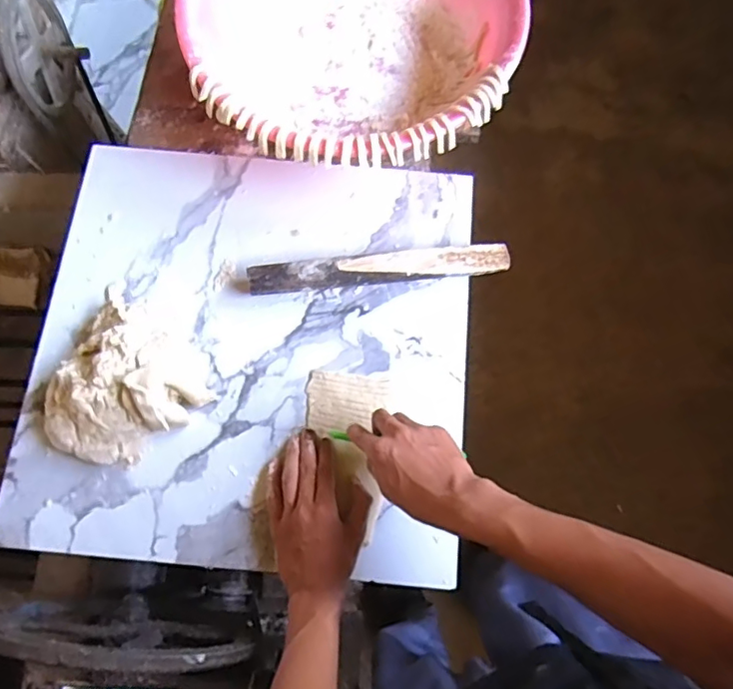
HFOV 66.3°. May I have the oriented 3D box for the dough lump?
[{"bbox_3d":[-0.262,0.036,0.609,0.168,0.067,0.184,1,70,-2],"label":"dough lump"}]

